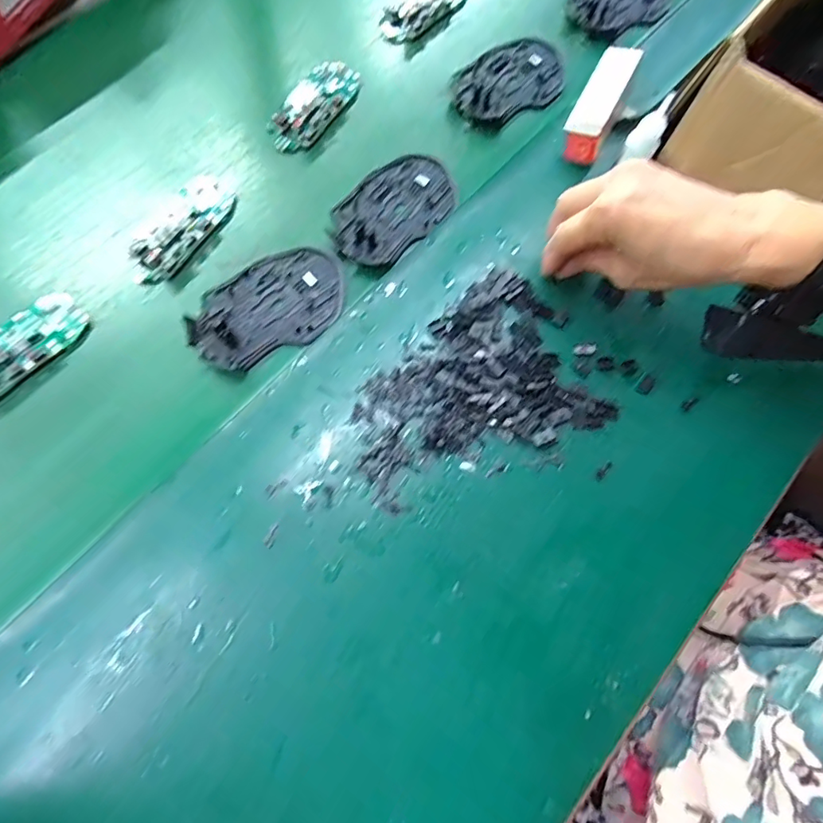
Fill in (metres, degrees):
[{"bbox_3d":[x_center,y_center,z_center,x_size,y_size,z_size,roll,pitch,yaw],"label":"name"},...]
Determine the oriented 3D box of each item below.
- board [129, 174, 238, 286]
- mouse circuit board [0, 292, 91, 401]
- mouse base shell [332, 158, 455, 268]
[{"bbox_3d":[-0.172,-0.138,0.371,0.043,0.010,0.101,26,72,6],"label":"board"},{"bbox_3d":[-0.269,-0.042,0.335,0.048,0.011,0.096,40,74,11],"label":"mouse circuit board"},{"bbox_3d":[-0.016,-0.158,0.385,0.069,0.009,0.109,44,75,12],"label":"mouse base shell"}]

